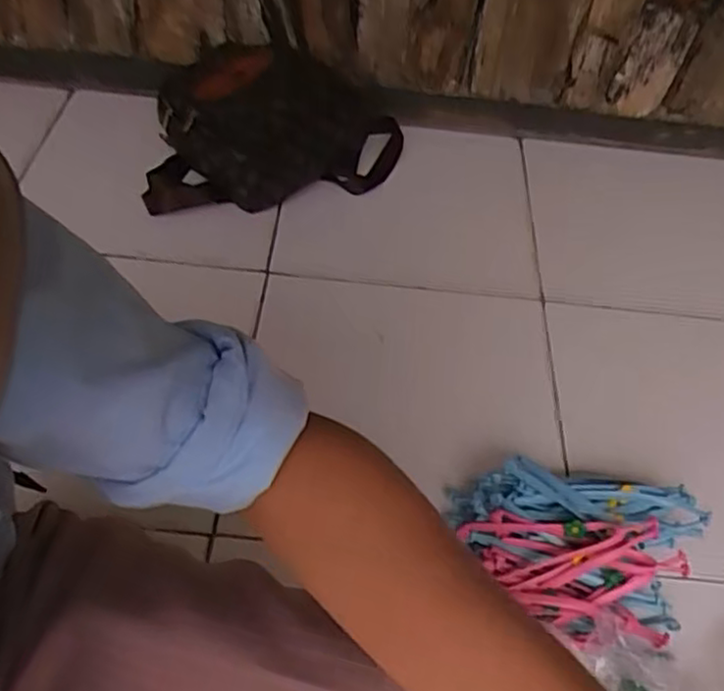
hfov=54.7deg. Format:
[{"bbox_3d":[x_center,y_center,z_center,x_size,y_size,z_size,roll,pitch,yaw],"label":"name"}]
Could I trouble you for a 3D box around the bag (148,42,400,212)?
[{"bbox_3d":[-0.133,-0.350,1.094,0.406,0.134,0.255,-5,52,-10],"label":"bag"}]

